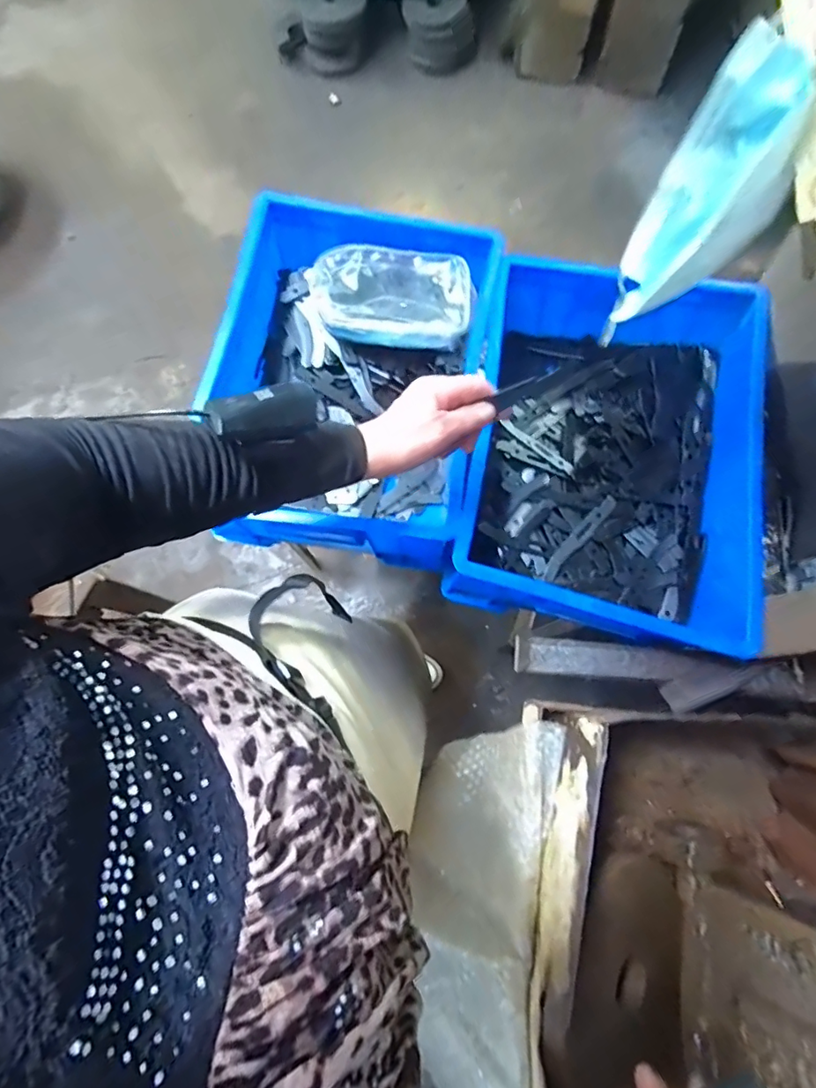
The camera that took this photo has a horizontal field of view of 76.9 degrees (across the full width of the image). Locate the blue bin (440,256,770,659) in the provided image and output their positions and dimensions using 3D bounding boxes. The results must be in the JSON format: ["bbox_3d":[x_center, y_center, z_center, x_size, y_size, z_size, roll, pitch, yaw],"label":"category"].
[{"bbox_3d":[0.226,-0.107,0.592,0.307,0.135,0.415,10,77,4],"label":"blue bin"}]

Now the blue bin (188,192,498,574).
[{"bbox_3d":[-0.069,-0.203,0.624,0.312,0.132,0.403,8,77,3],"label":"blue bin"}]

